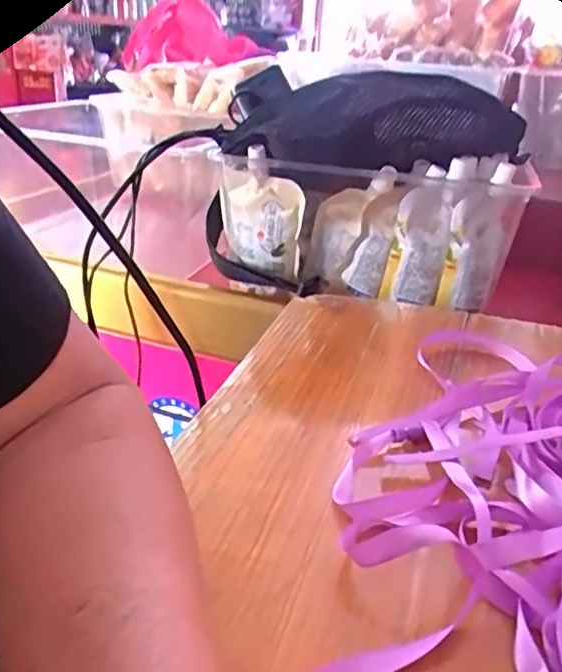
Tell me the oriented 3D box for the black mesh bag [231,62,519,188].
[{"bbox_3d":[0.099,-0.190,0.584,0.293,0.085,0.087,2,25,-5],"label":"black mesh bag"}]

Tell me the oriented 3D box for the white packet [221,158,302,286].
[{"bbox_3d":[-0.022,-0.109,0.609,0.083,0.097,0.015,16,27,16],"label":"white packet"}]

